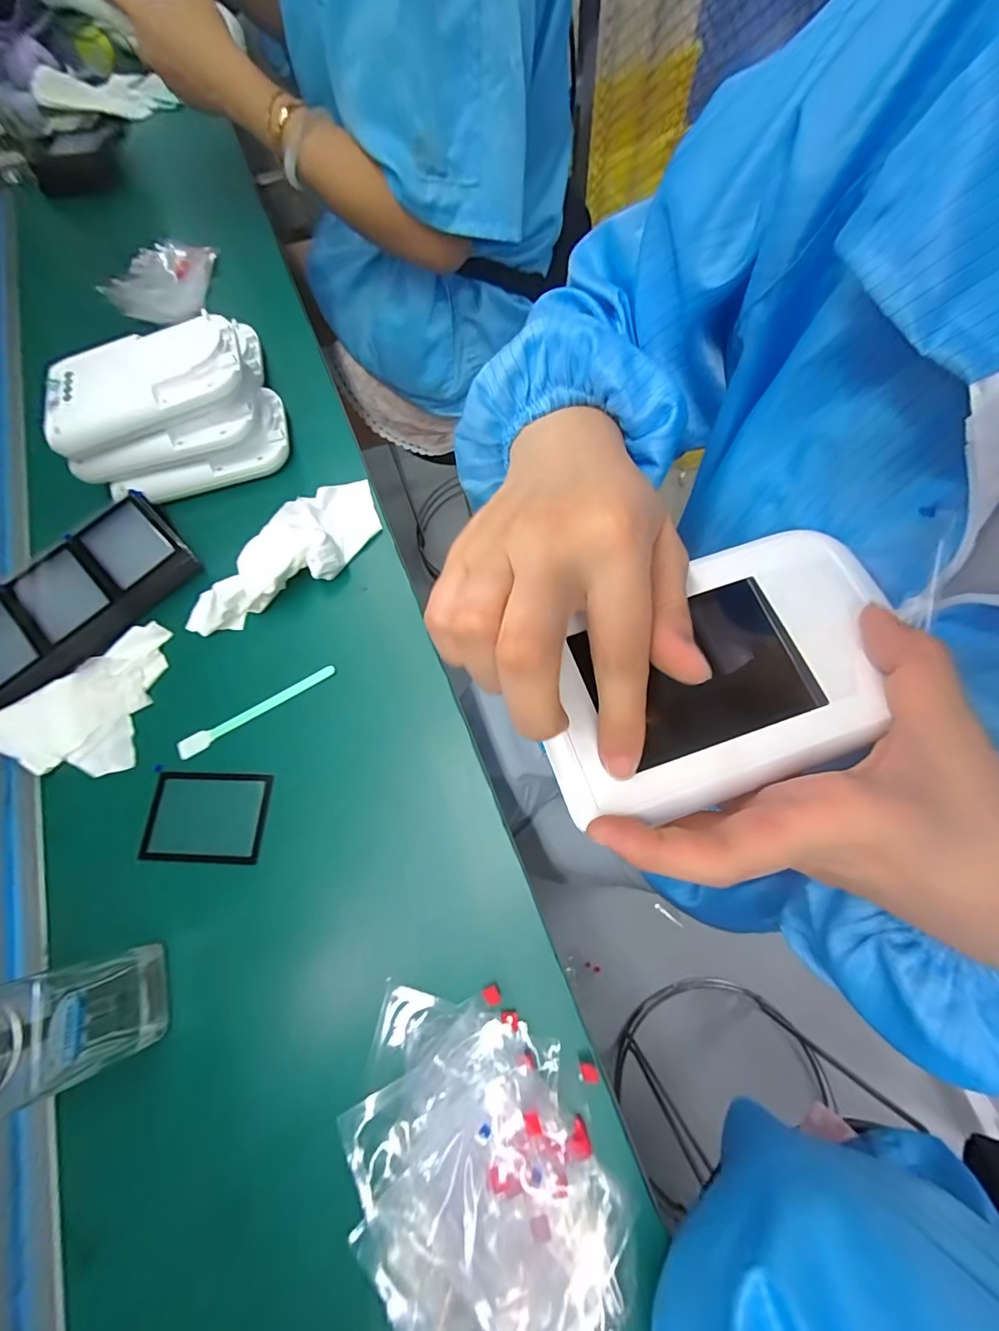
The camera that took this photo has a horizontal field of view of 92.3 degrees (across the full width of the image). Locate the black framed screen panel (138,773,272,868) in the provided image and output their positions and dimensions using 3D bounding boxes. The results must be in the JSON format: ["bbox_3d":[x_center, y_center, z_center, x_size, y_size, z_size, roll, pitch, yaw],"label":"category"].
[{"bbox_3d":[-0.198,0.103,0.326,0.080,0.007,0.058,1,68,3],"label":"black framed screen panel"}]

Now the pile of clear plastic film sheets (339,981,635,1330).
[{"bbox_3d":[-0.009,0.261,0.237,0.116,0.032,0.175,-21,69,-6],"label":"pile of clear plastic film sheets"}]

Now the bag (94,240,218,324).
[{"bbox_3d":[-0.361,-0.421,0.521,0.080,0.027,0.119,14,70,8],"label":"bag"}]

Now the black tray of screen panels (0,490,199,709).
[{"bbox_3d":[-0.336,-0.052,0.374,0.089,0.024,0.183,41,76,17],"label":"black tray of screen panels"}]

